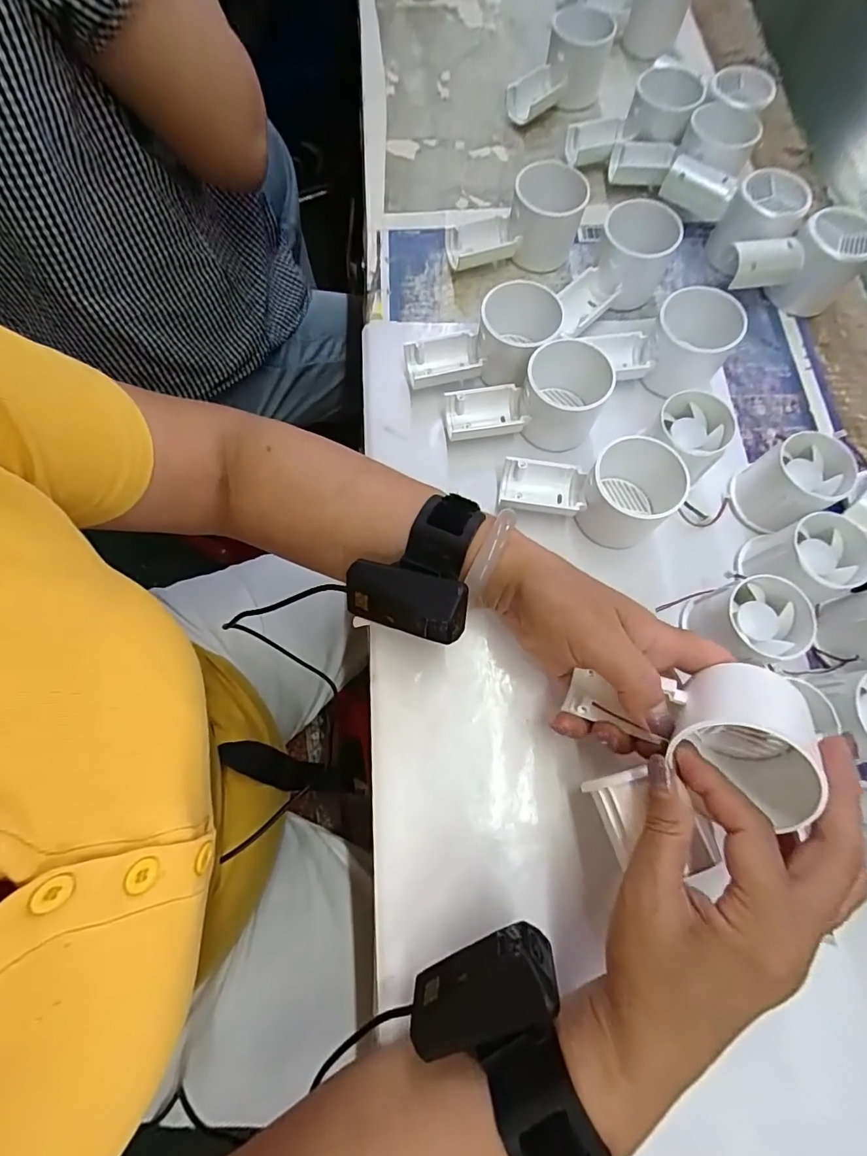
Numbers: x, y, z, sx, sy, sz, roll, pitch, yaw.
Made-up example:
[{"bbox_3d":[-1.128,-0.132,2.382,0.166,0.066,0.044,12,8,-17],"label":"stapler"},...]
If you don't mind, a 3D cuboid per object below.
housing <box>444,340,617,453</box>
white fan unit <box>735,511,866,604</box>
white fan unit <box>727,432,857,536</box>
[{"bbox_3d":[0.070,-0.130,0.357,0.121,0.052,0.049,-4,72,-2],"label":"housing"},{"bbox_3d":[0.244,-0.013,0.323,0.056,0.047,0.056,0,72,-1],"label":"white fan unit"},{"bbox_3d":[0.248,-0.066,0.342,0.060,0.049,0.050,-30,75,-10],"label":"white fan unit"}]

